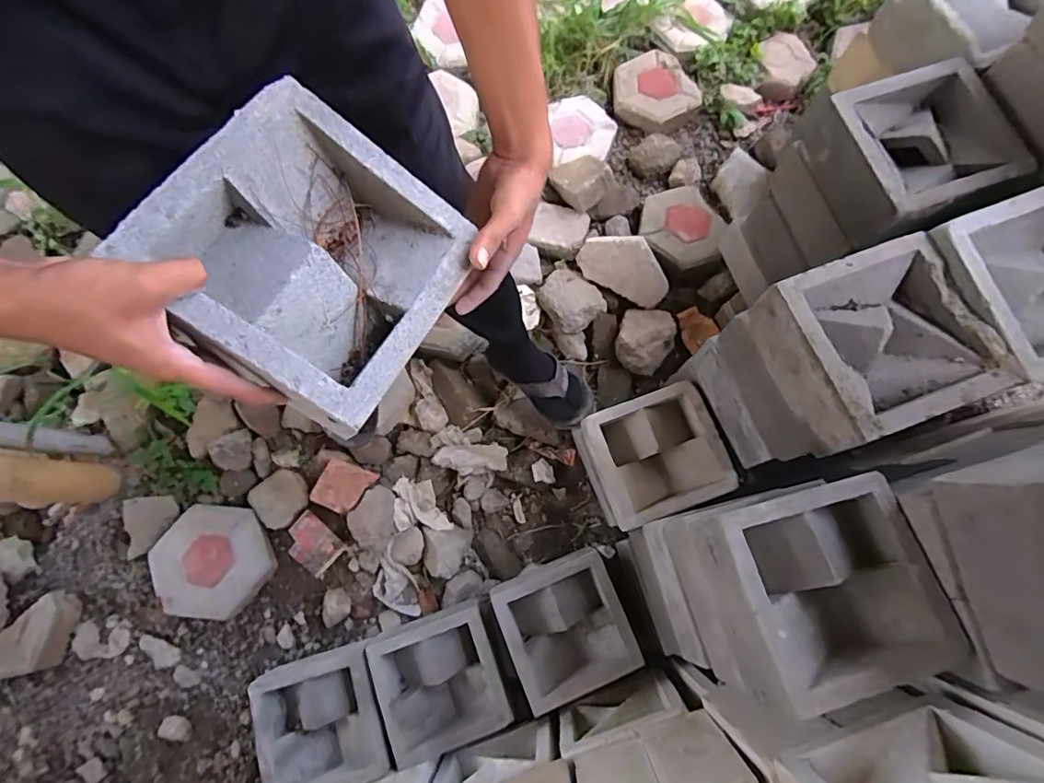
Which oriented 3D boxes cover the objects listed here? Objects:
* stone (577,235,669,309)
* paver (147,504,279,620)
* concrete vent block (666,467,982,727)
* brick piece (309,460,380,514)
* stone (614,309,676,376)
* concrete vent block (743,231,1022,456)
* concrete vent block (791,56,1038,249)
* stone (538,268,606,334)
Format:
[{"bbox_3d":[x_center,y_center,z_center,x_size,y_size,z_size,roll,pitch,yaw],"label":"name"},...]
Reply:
[{"bbox_3d":[0.216,-0.263,1.068,0.197,0.035,0.118,29,100,3],"label":"stone"},{"bbox_3d":[-0.594,0.318,0.976,0.217,0.050,0.194,5,76,3],"label":"paver"},{"bbox_3d":[0.327,0.224,0.619,0.217,0.191,0.200,-16,76,-2],"label":"concrete vent block"},{"bbox_3d":[-0.356,0.188,1.024,0.093,0.064,0.094,26,78,8],"label":"brick piece"},{"bbox_3d":[0.259,-0.110,1.089,0.119,0.069,0.146,24,78,8],"label":"stone"},{"bbox_3d":[0.422,-0.056,0.622,0.206,0.100,0.206,-20,76,-4],"label":"concrete vent block"},{"bbox_3d":[0.560,-0.344,0.745,0.211,0.089,0.215,-18,76,-3],"label":"concrete vent block"},{"bbox_3d":[0.101,-0.200,1.121,0.111,0.065,0.144,-38,78,-8],"label":"stone"}]

